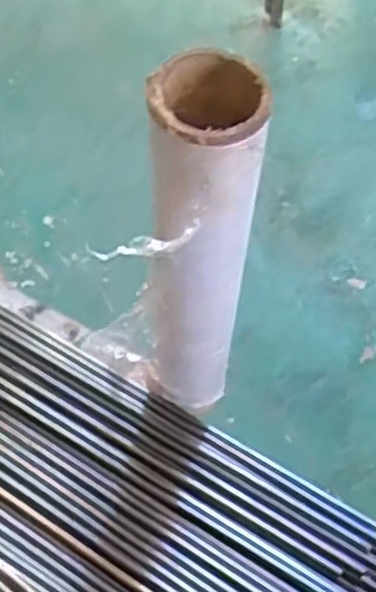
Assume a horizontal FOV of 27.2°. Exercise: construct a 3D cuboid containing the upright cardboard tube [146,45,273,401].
[{"bbox_3d":[0.009,-0.026,0.739,0.098,0.445,0.086,2,58,2],"label":"upright cardboard tube"}]

